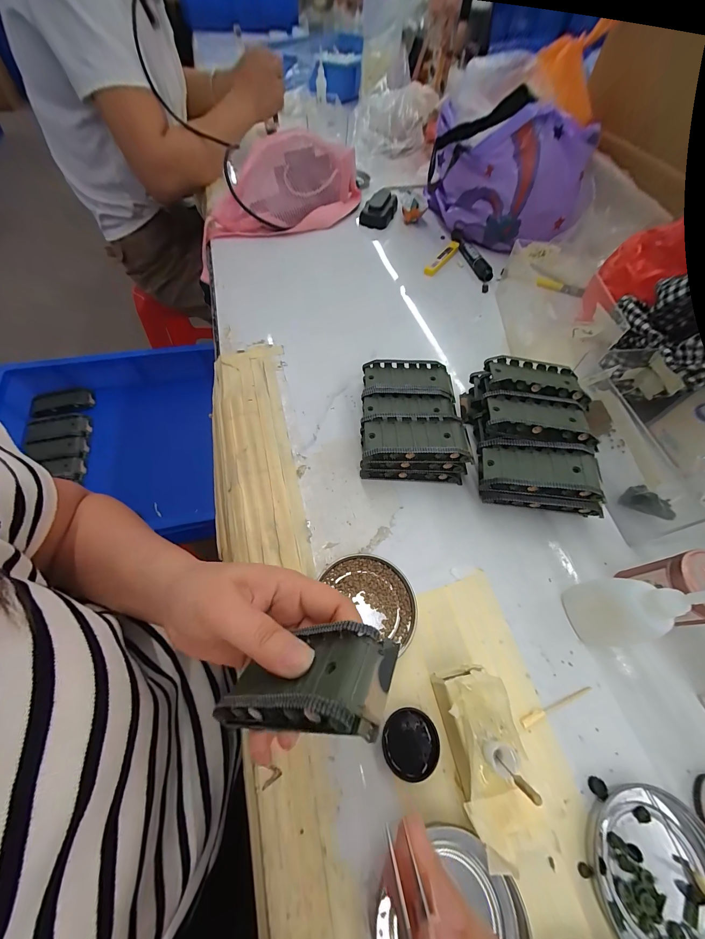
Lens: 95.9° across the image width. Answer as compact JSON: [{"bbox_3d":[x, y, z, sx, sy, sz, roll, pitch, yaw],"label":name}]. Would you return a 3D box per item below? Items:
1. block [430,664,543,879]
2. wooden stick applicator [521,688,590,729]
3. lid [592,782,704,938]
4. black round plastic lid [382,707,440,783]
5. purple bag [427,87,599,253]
[{"bbox_3d":[0.077,0.169,0.193,0.040,0.042,0.084,-7,60,-8],"label":"block"},{"bbox_3d":[0.143,0.164,0.222,0.061,0.004,0.006,-17,62,-11],"label":"wooden stick applicator"},{"bbox_3d":[0.176,0.233,0.180,0.074,0.009,0.076,2,59,-3],"label":"lid"},{"bbox_3d":[0.038,0.177,0.205,0.034,0.007,0.036,2,59,-3],"label":"black round plastic lid"},{"bbox_3d":[0.240,-0.457,0.491,0.241,0.151,0.116,18,60,7],"label":"purple bag"}]

